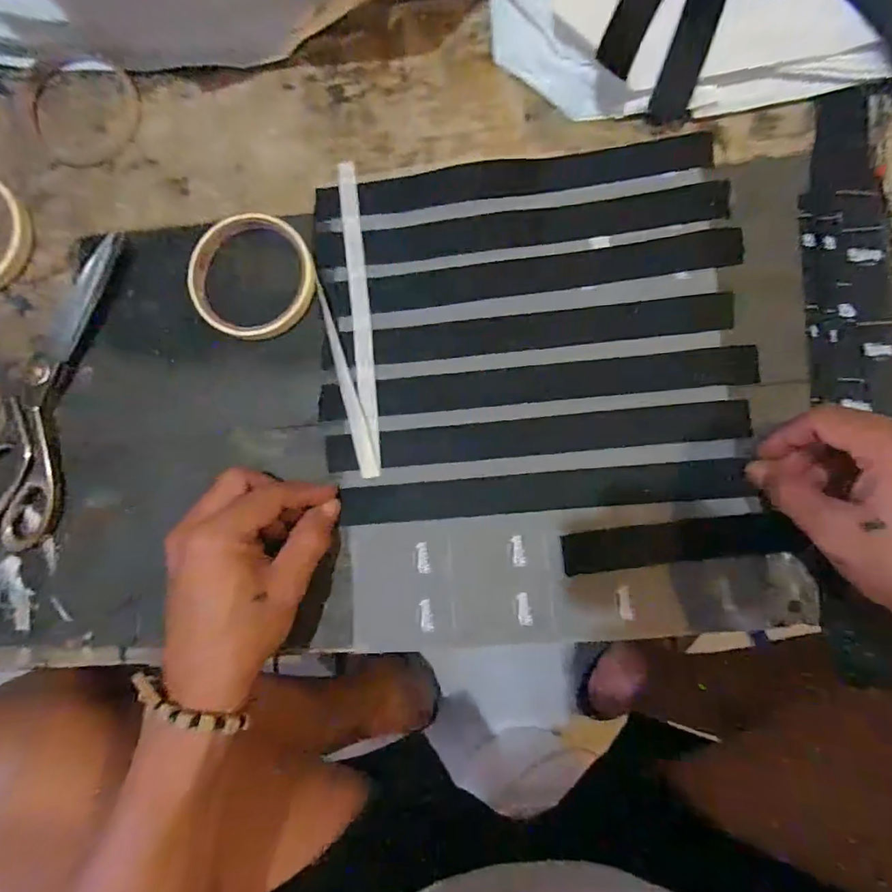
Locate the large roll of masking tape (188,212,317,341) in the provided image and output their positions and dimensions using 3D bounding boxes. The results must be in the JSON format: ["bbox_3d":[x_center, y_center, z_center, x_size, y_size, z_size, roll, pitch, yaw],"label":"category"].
[{"bbox_3d":[-0.135,-0.118,0.361,0.089,0.016,0.084,0,85,4],"label":"large roll of masking tape"}]

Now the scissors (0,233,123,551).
[{"bbox_3d":[-0.285,-0.041,0.361,0.068,0.011,0.222,11,86,5],"label":"scissors"}]

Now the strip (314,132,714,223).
[{"bbox_3d":[0.044,-0.187,0.364,0.274,0.008,0.027,-6,84,4],"label":"strip"}]

